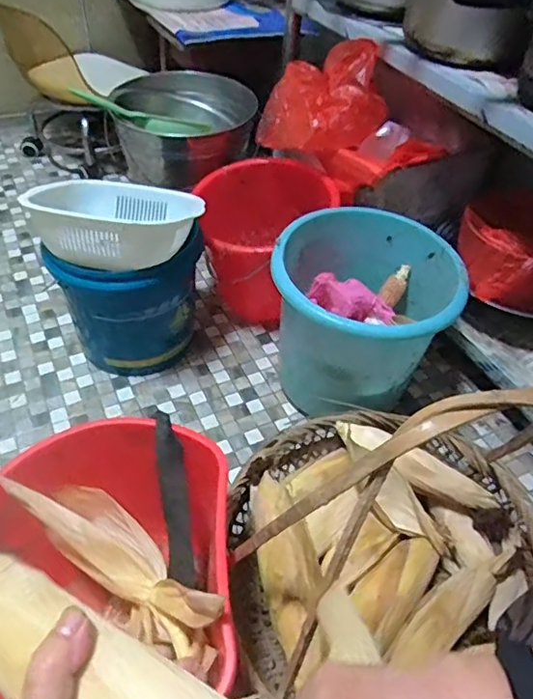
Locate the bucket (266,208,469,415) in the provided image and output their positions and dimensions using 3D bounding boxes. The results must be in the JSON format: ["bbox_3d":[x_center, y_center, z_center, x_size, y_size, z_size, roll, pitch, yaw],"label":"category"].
[{"bbox_3d":[0.151,-0.051,0.926,0.275,0.275,0.270,2,47,-2],"label":"bucket"}]

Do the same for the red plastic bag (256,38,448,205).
[{"bbox_3d":[0.145,-0.408,0.971,0.320,0.206,0.165,31,52,23],"label":"red plastic bag"}]

